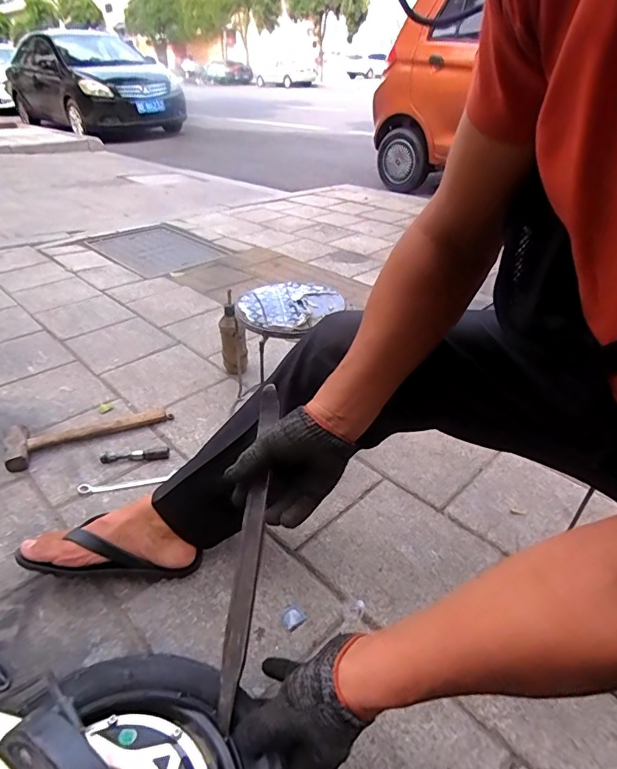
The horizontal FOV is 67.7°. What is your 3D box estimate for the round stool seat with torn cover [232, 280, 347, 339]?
[{"bbox_3d":[-0.043,-0.160,0.932,0.187,0.028,0.216,20,39,27],"label":"round stool seat with torn cover"}]

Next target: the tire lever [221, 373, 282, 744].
[{"bbox_3d":[-0.064,0.166,0.523,0.026,0.019,0.359,4,62,2],"label":"tire lever"}]

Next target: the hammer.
[{"bbox_3d":[-0.475,0.091,1.001,0.323,0.039,0.105,-19,39,-29],"label":"hammer"}]

